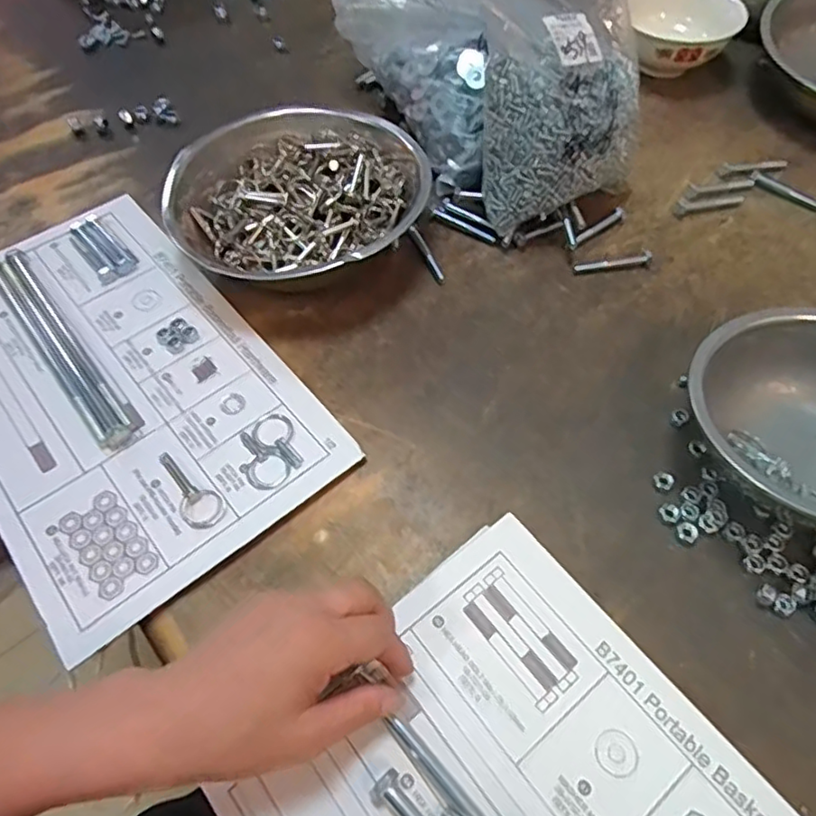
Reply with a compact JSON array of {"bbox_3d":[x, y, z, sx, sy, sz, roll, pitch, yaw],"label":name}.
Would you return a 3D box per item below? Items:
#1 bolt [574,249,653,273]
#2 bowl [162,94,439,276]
[{"bbox_3d":[0.182,-0.129,0.540,0.067,0.010,0.013,-6,56,-5],"label":"bolt"},{"bbox_3d":[-0.091,-0.197,0.549,0.218,0.074,0.212,0,56,0],"label":"bowl"}]

